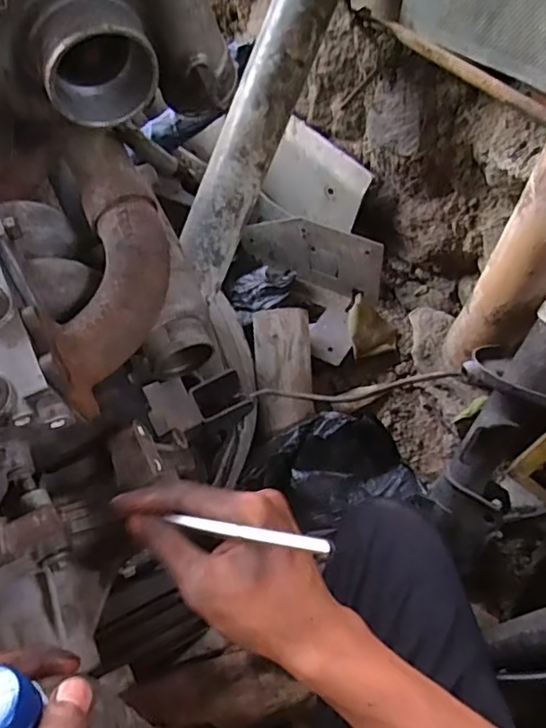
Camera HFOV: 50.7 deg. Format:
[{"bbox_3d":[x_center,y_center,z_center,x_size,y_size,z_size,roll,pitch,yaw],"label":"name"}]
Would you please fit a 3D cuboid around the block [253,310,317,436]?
[{"bbox_3d":[0.017,0.011,0.872,0.085,0.040,0.186,-2,82,-3],"label":"block"}]

